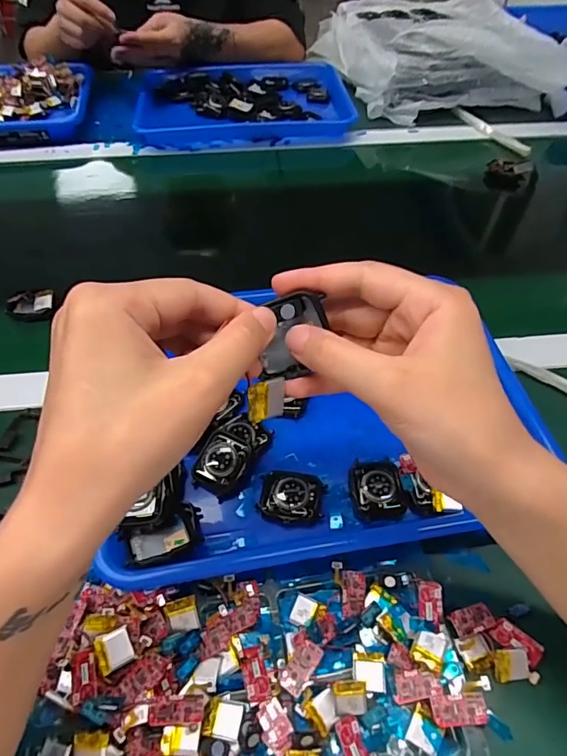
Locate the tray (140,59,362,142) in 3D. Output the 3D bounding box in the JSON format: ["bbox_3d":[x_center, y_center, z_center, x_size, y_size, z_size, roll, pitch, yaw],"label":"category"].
[{"bbox_3d":[-0.065,-0.438,0.752,0.313,0.027,0.221,-4,52,-4],"label":"tray"}]

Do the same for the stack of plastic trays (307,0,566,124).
[{"bbox_3d":[0.251,-0.530,0.780,0.326,0.094,0.359,-8,52,-7],"label":"stack of plastic trays"}]

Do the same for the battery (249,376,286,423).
[{"bbox_3d":[-0.007,0.010,0.222,0.022,0.018,0.004,-11,14,-42],"label":"battery"}]

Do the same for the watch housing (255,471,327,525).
[{"bbox_3d":[0.006,0.084,0.339,0.045,0.013,0.038,9,52,6],"label":"watch housing"}]

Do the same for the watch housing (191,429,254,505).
[{"bbox_3d":[-0.045,0.063,0.350,0.034,0.013,0.045,25,74,15],"label":"watch housing"}]

